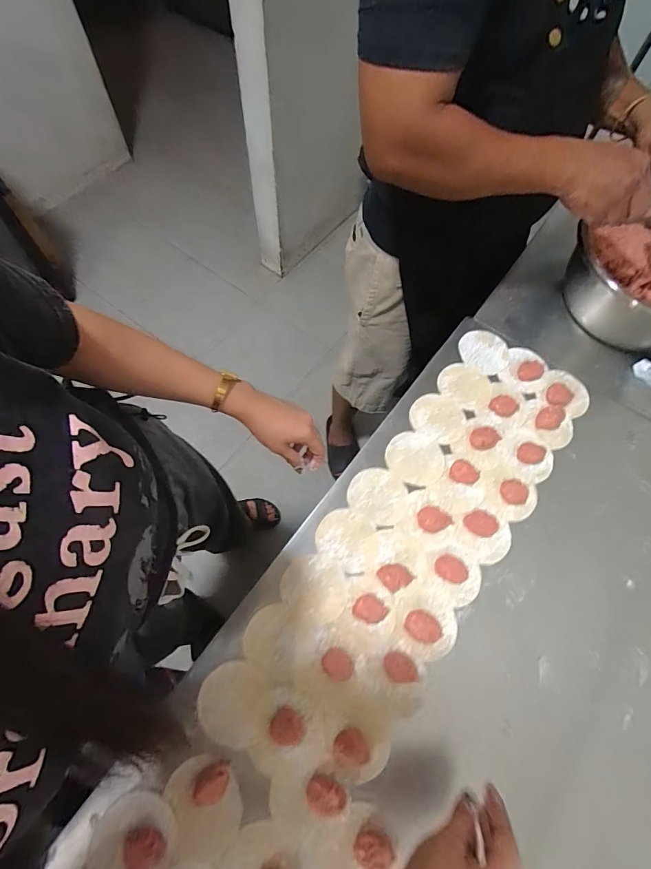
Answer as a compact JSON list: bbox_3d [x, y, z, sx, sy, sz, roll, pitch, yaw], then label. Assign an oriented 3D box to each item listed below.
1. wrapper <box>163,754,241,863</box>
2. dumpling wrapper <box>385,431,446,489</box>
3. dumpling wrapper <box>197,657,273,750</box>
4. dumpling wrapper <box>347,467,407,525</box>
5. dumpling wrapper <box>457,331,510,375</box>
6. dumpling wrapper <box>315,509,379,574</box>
[{"bbox_3d":[-0.125,0.387,0.415,0.070,0.015,0.084,-16,68,-10],"label":"wrapper"},{"bbox_3d":[0.134,0.034,0.591,0.083,0.005,0.078,1,66,-2],"label":"dumpling wrapper"},{"bbox_3d":[-0.104,0.305,0.455,0.079,0.004,0.080,0,63,-1],"label":"dumpling wrapper"},{"bbox_3d":[0.076,0.085,0.562,0.079,0.007,0.074,1,66,-2],"label":"dumpling wrapper"},{"bbox_3d":[0.269,-0.142,0.674,0.079,0.004,0.081,1,66,-1],"label":"dumpling wrapper"},{"bbox_3d":[0.030,0.143,0.536,0.084,0.004,0.070,34,69,10],"label":"dumpling wrapper"}]

